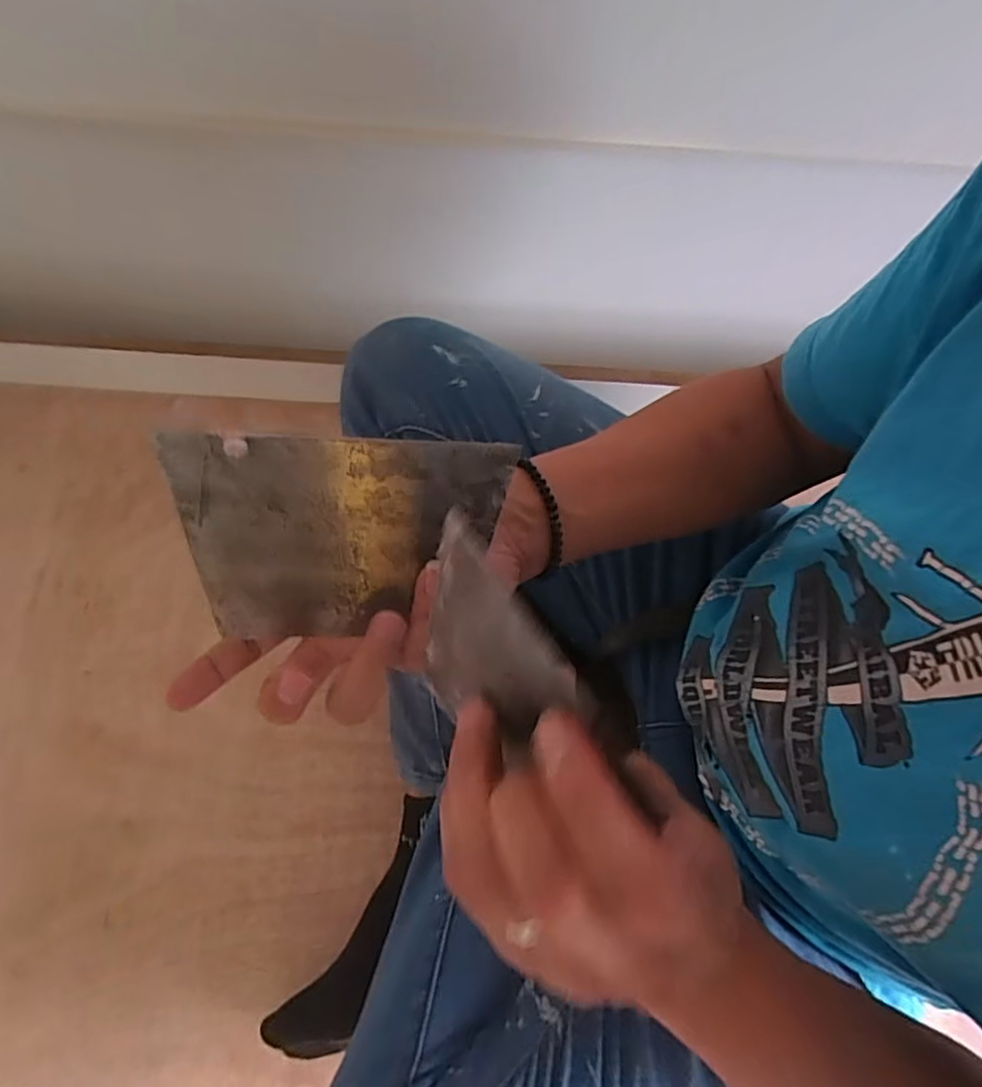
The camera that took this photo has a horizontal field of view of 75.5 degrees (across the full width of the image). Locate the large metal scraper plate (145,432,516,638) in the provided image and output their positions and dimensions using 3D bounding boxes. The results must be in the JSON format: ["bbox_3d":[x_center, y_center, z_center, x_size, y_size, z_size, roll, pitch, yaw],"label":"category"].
[{"bbox_3d":[-0.064,-0.001,0.280,0.133,0.095,0.004,1,28,-11],"label":"large metal scraper plate"}]

